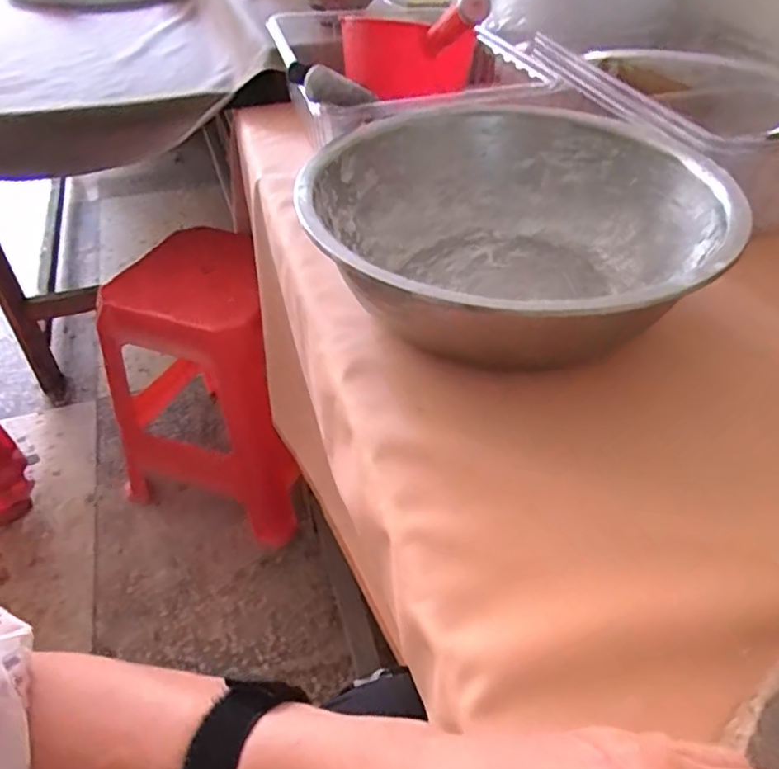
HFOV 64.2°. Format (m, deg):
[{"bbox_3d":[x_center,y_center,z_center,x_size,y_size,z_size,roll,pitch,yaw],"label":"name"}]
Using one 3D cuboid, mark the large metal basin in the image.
[{"bbox_3d":[0.102,-0.135,0.539,0.316,0.106,0.316,0,43,0],"label":"large metal basin"}]

